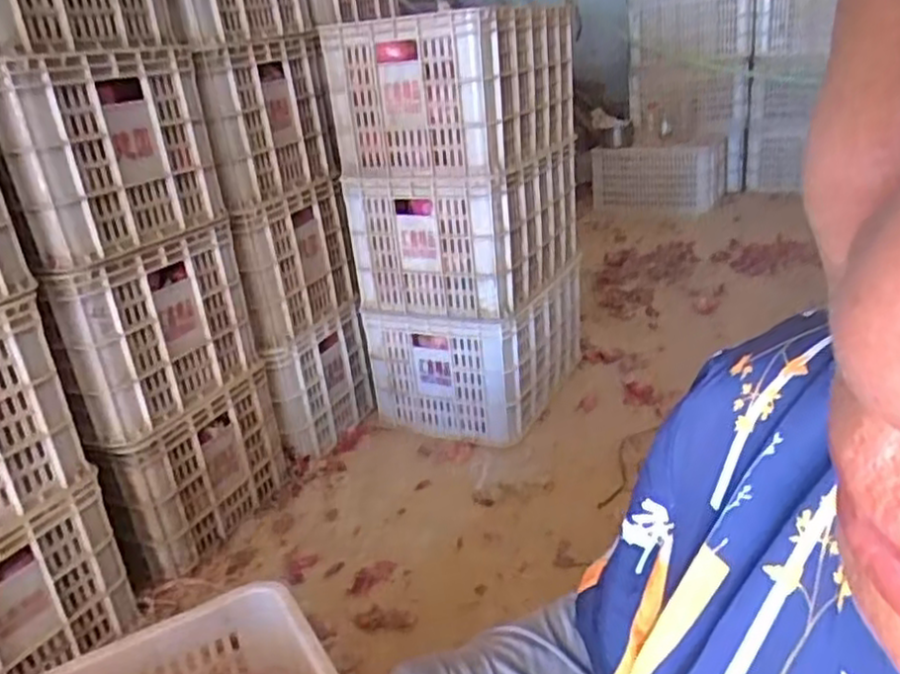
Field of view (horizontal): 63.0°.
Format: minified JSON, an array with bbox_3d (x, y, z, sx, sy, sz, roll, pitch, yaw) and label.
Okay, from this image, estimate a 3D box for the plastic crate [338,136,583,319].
[{"bbox_3d":[0.047,-0.246,1.599,0.333,0.268,0.433,8,26,29],"label":"plastic crate"}]

